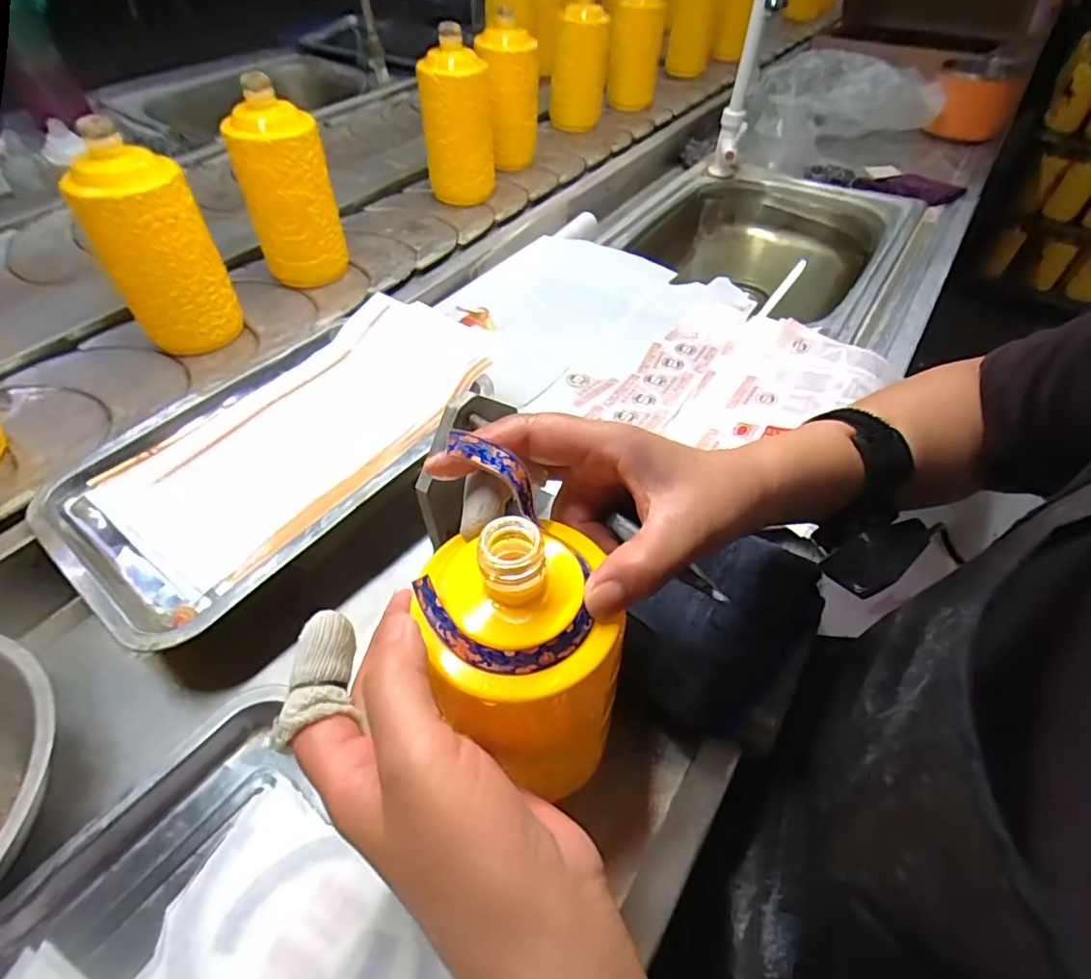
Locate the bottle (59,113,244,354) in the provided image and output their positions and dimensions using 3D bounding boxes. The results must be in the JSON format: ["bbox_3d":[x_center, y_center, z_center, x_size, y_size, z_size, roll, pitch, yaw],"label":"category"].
[{"bbox_3d":[-0.350,-0.217,0.520,0.093,0.177,0.077,-28,56,-24],"label":"bottle"}]

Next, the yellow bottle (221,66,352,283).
[{"bbox_3d":[-0.265,-0.304,0.592,0.087,0.183,0.070,-19,53,-18],"label":"yellow bottle"}]

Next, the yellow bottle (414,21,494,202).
[{"bbox_3d":[-0.111,-0.475,0.737,0.093,0.172,0.092,-4,50,-5],"label":"yellow bottle"}]

